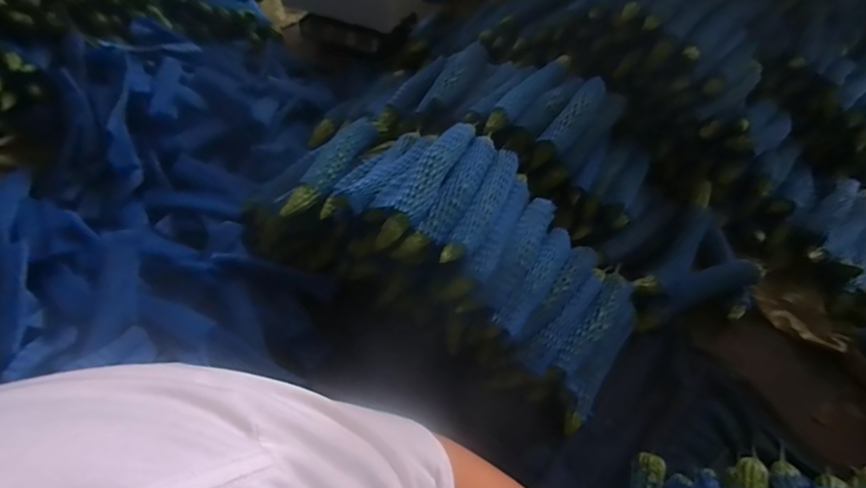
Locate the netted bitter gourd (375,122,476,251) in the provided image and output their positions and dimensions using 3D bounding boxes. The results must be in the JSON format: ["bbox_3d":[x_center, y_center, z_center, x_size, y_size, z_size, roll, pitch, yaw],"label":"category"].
[{"bbox_3d":[-0.002,-0.110,0.760,0.052,0.058,0.289,22,54,14],"label":"netted bitter gourd"}]

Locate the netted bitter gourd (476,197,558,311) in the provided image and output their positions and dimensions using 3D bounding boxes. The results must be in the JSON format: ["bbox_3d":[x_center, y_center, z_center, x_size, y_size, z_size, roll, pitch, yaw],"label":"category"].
[{"bbox_3d":[0.150,0.014,0.778,0.050,0.050,0.239,26,55,16],"label":"netted bitter gourd"}]

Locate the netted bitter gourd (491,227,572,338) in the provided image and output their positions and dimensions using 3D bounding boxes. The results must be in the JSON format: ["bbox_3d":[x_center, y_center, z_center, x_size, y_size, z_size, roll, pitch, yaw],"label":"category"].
[{"bbox_3d":[0.179,0.053,0.763,0.045,0.041,0.226,30,56,19],"label":"netted bitter gourd"}]

